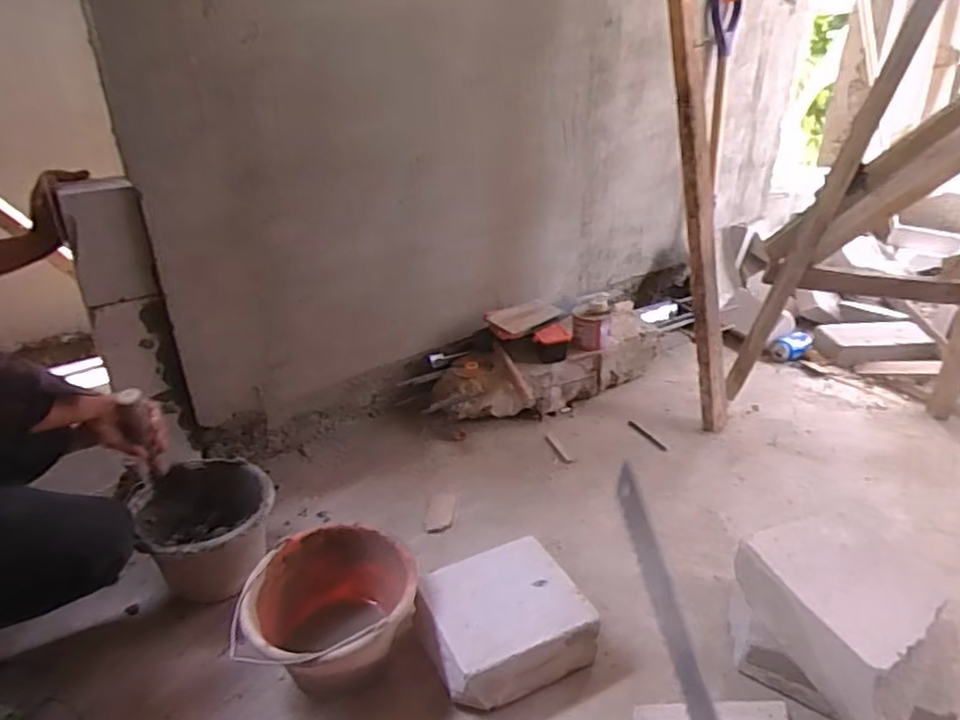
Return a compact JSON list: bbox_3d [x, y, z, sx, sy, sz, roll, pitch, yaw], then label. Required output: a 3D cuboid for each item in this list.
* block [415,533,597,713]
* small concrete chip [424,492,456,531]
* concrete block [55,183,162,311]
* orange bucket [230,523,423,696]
[{"bbox_3d":[0.036,0.405,0.994,0.234,0.120,0.204,-13,31,-22],"label":"block"},{"bbox_3d":[-0.080,0.308,1.296,0.055,0.005,0.113,1,30,6],"label":"small concrete chip"},{"bbox_3d":[-0.721,-0.229,1.243,0.134,0.225,0.156,-20,34,-28],"label":"concrete block"},{"bbox_3d":[-0.223,0.395,0.971,0.249,0.180,0.231,-2,30,1],"label":"orange bucket"}]

